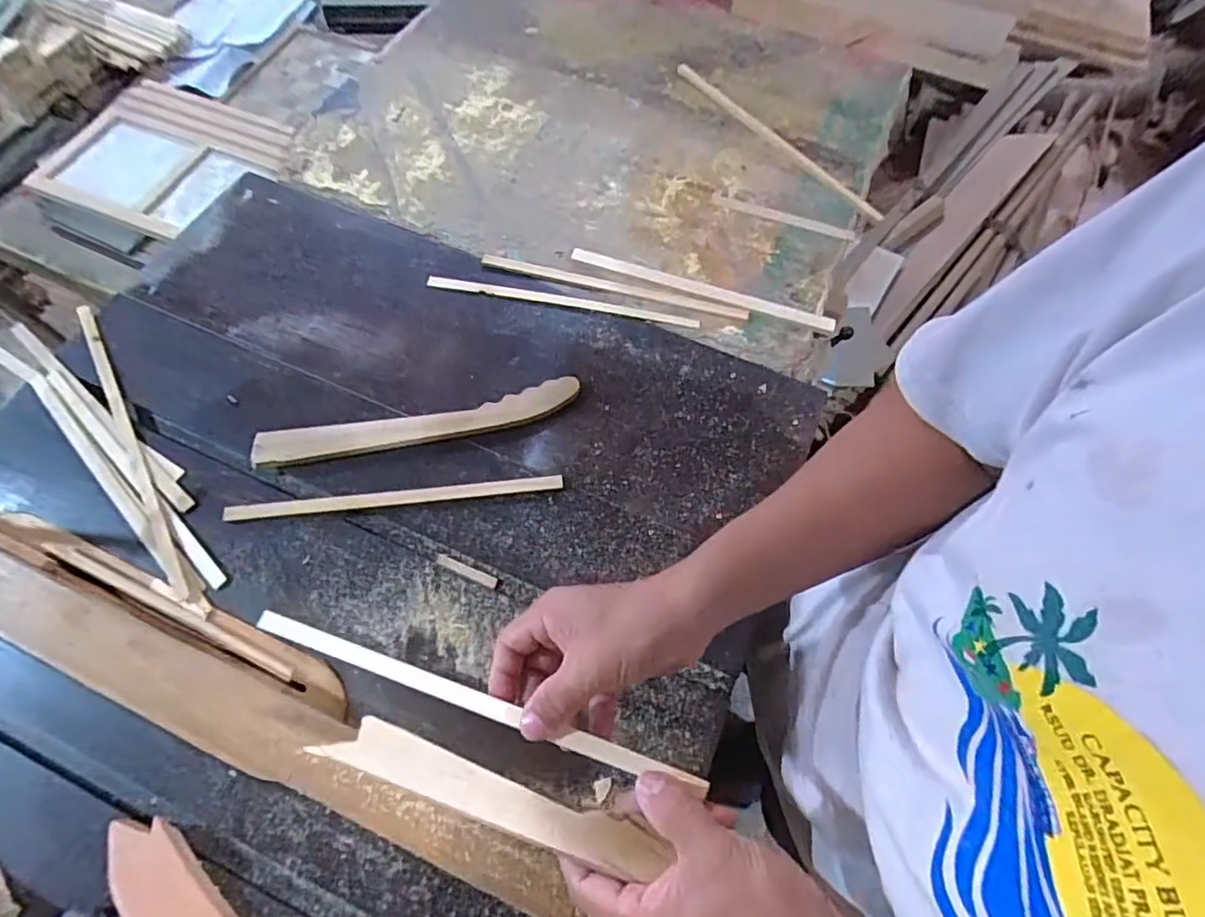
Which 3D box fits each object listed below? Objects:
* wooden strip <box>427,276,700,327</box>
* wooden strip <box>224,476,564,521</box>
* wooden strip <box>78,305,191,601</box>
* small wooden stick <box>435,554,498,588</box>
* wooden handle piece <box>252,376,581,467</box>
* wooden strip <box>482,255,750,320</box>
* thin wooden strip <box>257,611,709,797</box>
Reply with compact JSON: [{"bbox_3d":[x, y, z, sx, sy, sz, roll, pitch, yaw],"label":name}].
[{"bbox_3d":[-0.045,-0.177,0.684,0.303,0.007,0.015,9,64,2],"label":"wooden strip"},{"bbox_3d":[-0.193,0.036,0.571,0.307,0.010,0.014,-5,64,-5],"label":"wooden strip"},{"bbox_3d":[-0.460,-0.020,0.587,0.015,0.005,0.363,-29,69,-15],"label":"wooden strip"},{"bbox_3d":[-0.124,0.103,0.553,0.060,0.004,0.011,22,65,8],"label":"small wooden stick"},{"bbox_3d":[-0.178,-0.034,0.601,0.313,0.015,0.042,-12,65,-8],"label":"wooden handle piece"},{"bbox_3d":[0.014,-0.197,0.695,0.305,0.006,0.018,13,64,4],"label":"wooden strip"},{"bbox_3d":[-0.089,0.149,0.382,0.309,0.005,0.014,15,64,14],"label":"thin wooden strip"}]

